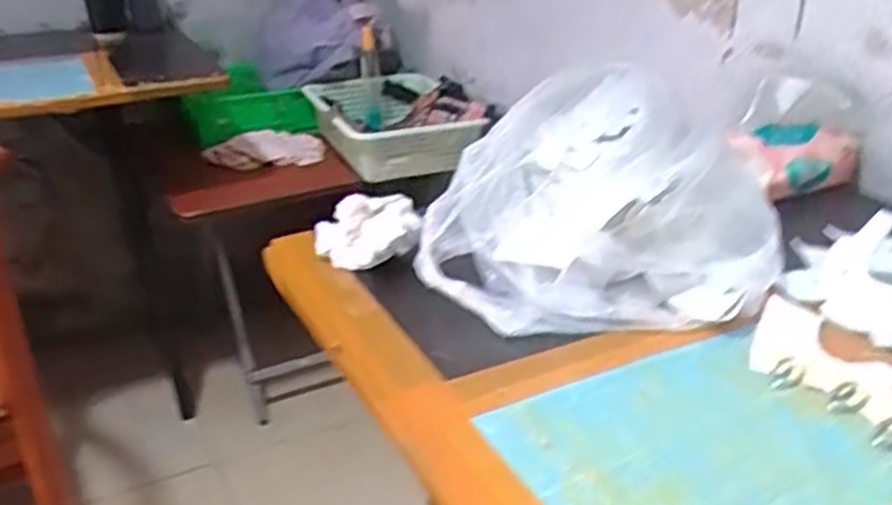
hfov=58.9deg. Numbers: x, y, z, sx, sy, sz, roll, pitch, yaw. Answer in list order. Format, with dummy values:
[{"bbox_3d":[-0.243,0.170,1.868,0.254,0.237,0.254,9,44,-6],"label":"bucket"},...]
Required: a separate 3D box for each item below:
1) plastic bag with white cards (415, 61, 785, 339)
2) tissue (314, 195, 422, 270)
[{"bbox_3d":[0.149,-0.060,0.688,0.271,0.120,0.336,8,28,20],"label":"plastic bag with white cards"},{"bbox_3d":[-0.071,-0.021,0.706,0.094,0.049,0.077,-3,26,-3],"label":"tissue"}]

